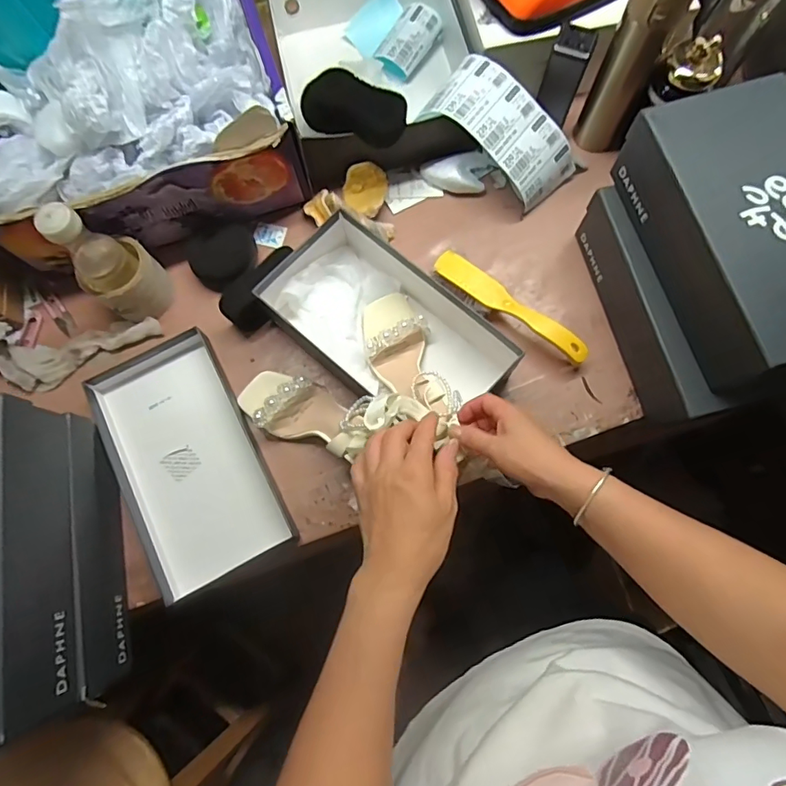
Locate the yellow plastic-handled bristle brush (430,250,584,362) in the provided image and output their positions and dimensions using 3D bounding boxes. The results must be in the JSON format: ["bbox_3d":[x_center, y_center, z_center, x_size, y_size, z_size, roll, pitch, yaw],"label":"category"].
[{"bbox_3d":[0.153,-0.112,0.638,0.224,0.037,0.044,35,79,9],"label":"yellow plastic-handled bristle brush"}]

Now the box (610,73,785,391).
[{"bbox_3d":[0.380,-0.166,0.512,0.163,0.102,0.294,-15,76,-2],"label":"box"}]

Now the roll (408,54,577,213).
[{"bbox_3d":[0.149,-0.351,0.668,0.213,0.071,0.104,38,79,-11],"label":"roll"}]

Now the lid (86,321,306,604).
[{"bbox_3d":[-0.260,0.082,0.614,0.170,0.037,0.309,-28,77,-5],"label":"lid"}]

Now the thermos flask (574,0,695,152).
[{"bbox_3d":[0.300,-0.414,0.610,0.057,0.239,0.067,-24,77,-4],"label":"thermos flask"}]

